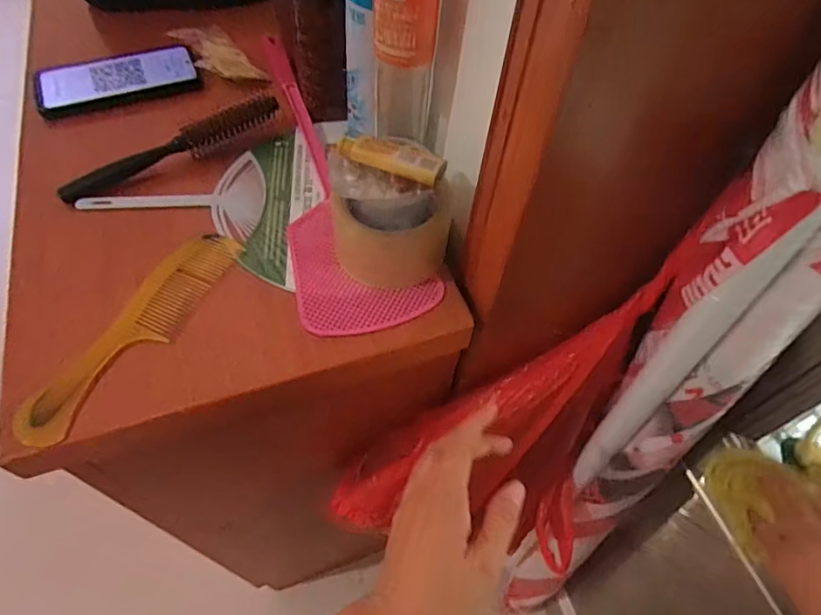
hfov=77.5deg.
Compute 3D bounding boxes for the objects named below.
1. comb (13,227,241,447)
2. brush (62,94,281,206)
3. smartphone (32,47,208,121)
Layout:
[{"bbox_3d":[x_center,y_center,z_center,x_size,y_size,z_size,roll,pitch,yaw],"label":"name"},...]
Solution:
[{"bbox_3d":[-0.208,0.014,0.395,0.050,0.009,0.203,21,58,12],"label":"comb"},{"bbox_3d":[-0.227,-0.155,0.495,0.212,0.042,0.028,-33,63,-21],"label":"brush"},{"bbox_3d":[-0.325,-0.254,0.569,0.163,0.016,0.077,-21,59,-17],"label":"smartphone"}]

